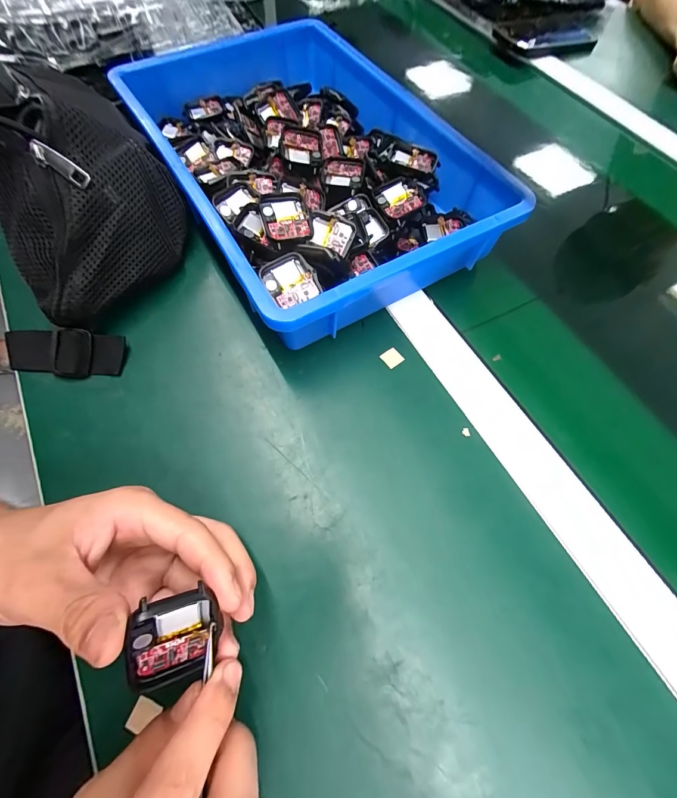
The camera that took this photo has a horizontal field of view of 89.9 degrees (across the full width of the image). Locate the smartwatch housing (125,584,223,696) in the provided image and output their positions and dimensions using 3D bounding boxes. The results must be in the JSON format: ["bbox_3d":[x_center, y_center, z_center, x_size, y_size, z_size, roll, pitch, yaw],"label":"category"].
[{"bbox_3d":[-0.074,0.108,0.154,0.036,0.047,0.009,-2,19,-33],"label":"smartwatch housing"}]

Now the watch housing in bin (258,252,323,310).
[{"bbox_3d":[-0.036,-0.087,0.252,0.037,0.015,0.032,-26,69,-13],"label":"watch housing in bin"}]

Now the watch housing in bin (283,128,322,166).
[{"bbox_3d":[-0.032,-0.227,0.304,0.033,0.011,0.040,-5,66,-5],"label":"watch housing in bin"}]

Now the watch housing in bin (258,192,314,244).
[{"bbox_3d":[-0.040,-0.140,0.264,0.038,0.008,0.042,-15,83,-13],"label":"watch housing in bin"}]

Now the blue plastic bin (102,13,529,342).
[{"bbox_3d":[-0.031,-0.243,0.343,0.267,0.066,0.386,-29,71,-13],"label":"blue plastic bin"}]

